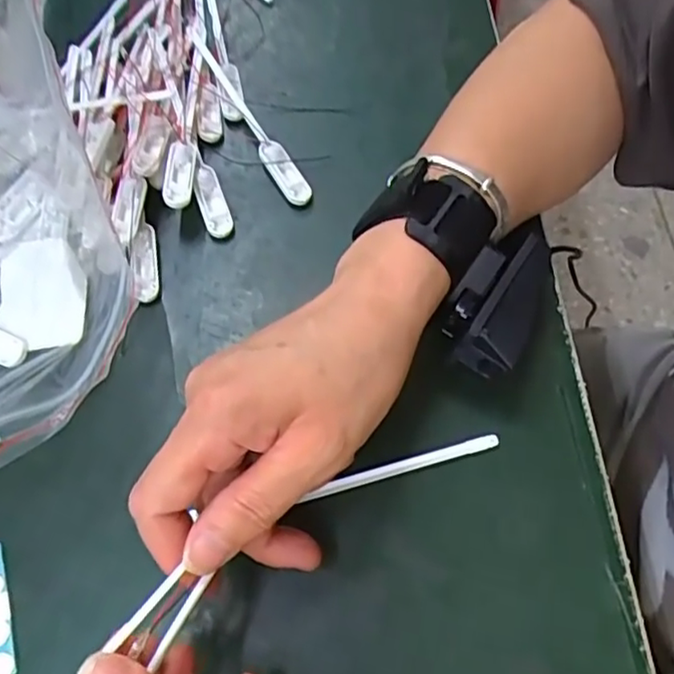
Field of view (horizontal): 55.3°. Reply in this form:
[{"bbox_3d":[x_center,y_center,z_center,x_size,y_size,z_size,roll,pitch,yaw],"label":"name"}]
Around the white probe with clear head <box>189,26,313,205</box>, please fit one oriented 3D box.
[{"bbox_3d":[-0.057,-0.134,0.386,0.014,0.015,0.146,-30,66,-12],"label":"white probe with clear head"}]

